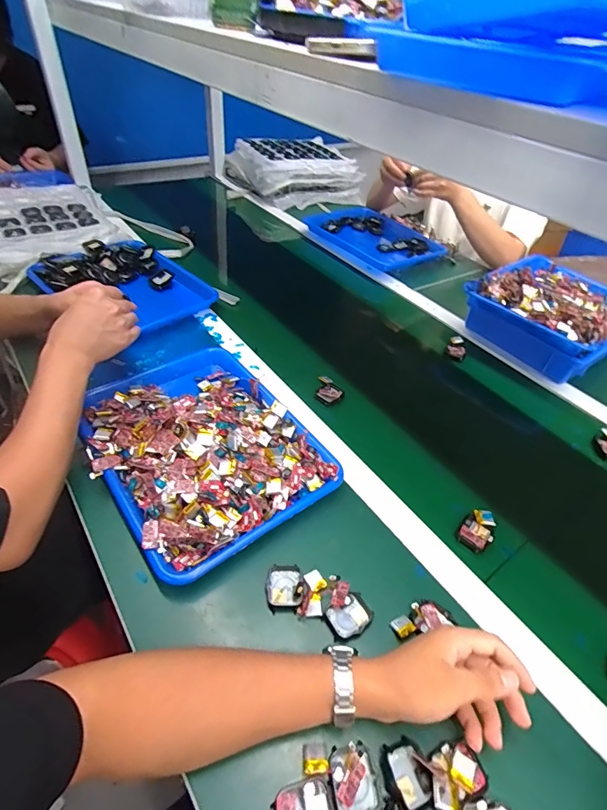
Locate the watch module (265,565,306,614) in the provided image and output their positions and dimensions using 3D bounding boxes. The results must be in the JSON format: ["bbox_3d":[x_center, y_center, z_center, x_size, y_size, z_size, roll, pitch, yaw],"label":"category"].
[{"bbox_3d":[-0.020,0.196,0.450,0.039,0.015,0.045,1,44,-4],"label":"watch module"}]

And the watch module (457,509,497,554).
[{"bbox_3d":[0.218,0.154,0.519,0.035,0.013,0.057,33,51,26],"label":"watch module"}]

